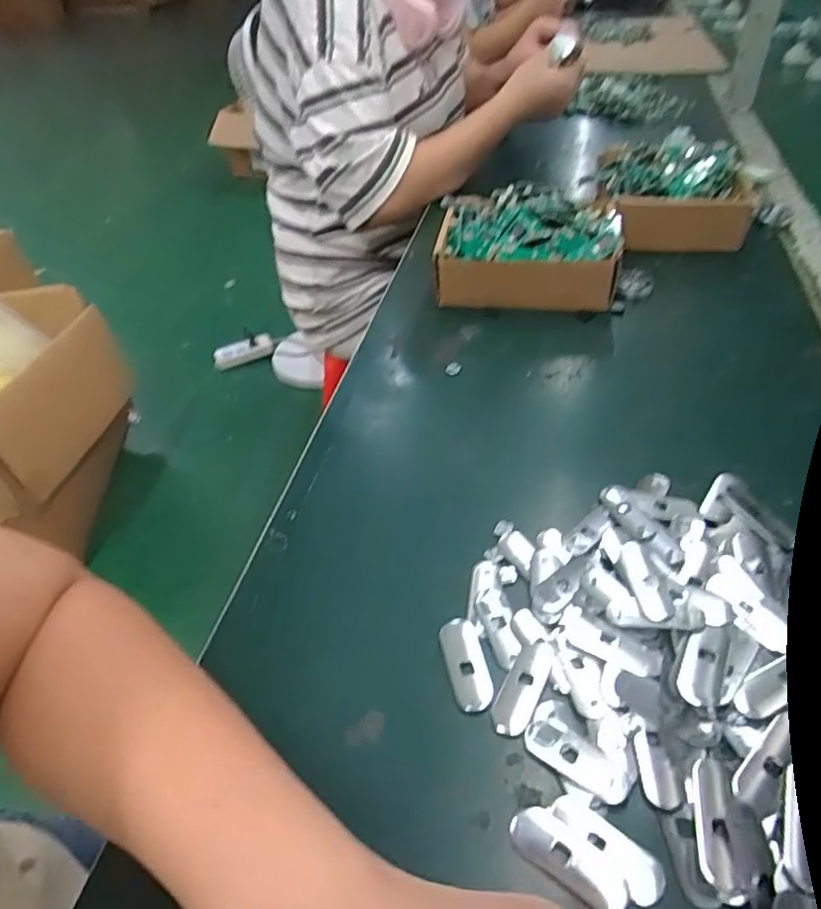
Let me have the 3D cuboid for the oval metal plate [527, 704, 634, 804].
[{"bbox_3d":[0.079,0.138,0.290,0.050,0.004,0.028,30,52,32],"label":"oval metal plate"}]

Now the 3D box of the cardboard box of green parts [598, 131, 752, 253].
[{"bbox_3d":[0.288,-0.283,0.681,0.144,0.087,0.123,-1,42,3],"label":"cardboard box of green parts"}]

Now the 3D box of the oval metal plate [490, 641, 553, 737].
[{"bbox_3d":[0.058,0.117,0.316,0.019,0.004,0.052,18,47,23],"label":"oval metal plate"}]

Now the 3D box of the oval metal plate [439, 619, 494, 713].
[{"bbox_3d":[0.030,0.110,0.328,0.020,0.005,0.052,-10,42,-6],"label":"oval metal plate"}]

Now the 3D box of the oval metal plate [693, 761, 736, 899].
[{"bbox_3d":[0.128,0.157,0.265,0.014,0.006,0.050,6,43,11],"label":"oval metal plate"}]

